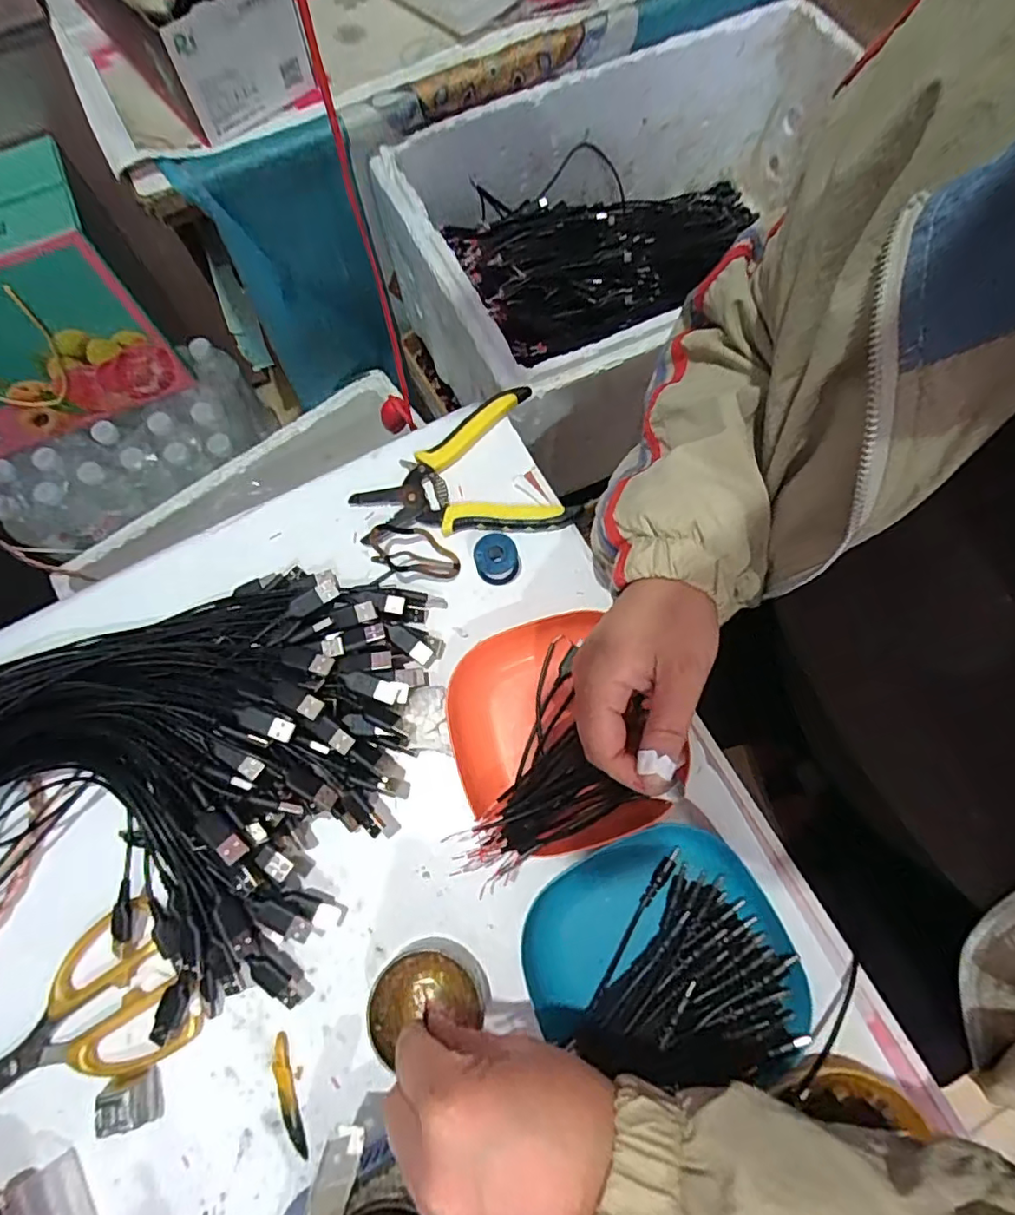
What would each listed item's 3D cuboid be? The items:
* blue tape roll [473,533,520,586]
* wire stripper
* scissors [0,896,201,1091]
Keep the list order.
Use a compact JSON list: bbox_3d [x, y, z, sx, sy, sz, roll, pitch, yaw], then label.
[{"bbox_3d":[-0.008,-0.034,0.420,0.030,0.025,0.029,-15,72,-4],"label":"blue tape roll"},{"bbox_3d":[-0.035,-0.109,0.449,0.160,0.018,0.115,-3,72,0],"label":"wire stripper"},{"bbox_3d":[-0.274,0.261,0.347,0.168,0.010,0.088,-34,74,-10],"label":"scissors"}]

